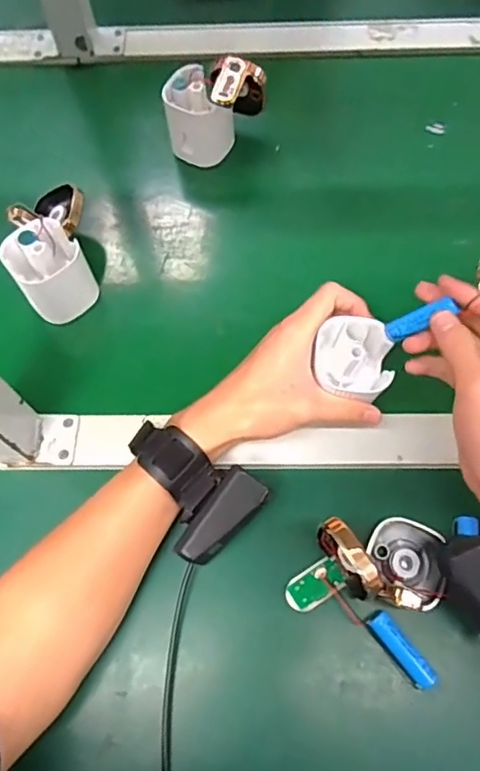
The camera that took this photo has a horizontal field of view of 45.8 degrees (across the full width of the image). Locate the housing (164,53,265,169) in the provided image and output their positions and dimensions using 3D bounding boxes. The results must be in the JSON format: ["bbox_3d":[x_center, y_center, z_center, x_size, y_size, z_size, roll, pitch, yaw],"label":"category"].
[{"bbox_3d":[-0.022,-0.249,0.522,0.082,0.078,0.054,9,68,6],"label":"housing"}]

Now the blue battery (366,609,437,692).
[{"bbox_3d":[0.102,0.168,0.362,0.014,0.012,0.053,-37,71,-13],"label":"blue battery"}]

